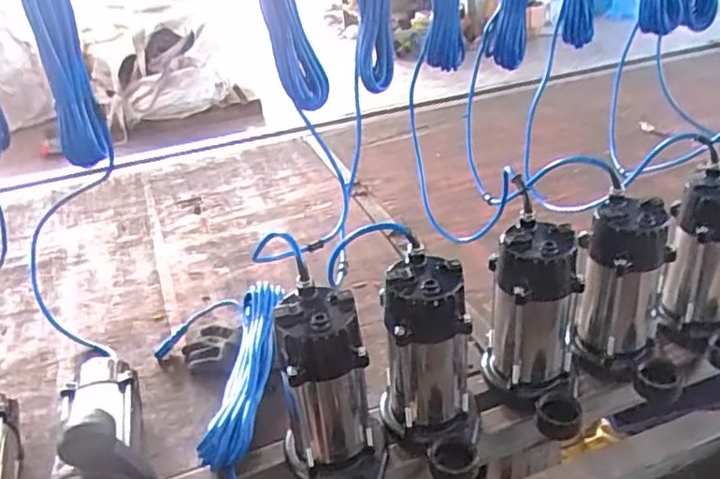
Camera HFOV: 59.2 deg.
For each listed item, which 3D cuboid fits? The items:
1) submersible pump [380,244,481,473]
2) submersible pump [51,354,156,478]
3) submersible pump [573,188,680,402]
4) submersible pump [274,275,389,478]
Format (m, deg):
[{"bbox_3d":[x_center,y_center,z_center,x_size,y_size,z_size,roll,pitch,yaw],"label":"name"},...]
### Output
[{"bbox_3d":[0.081,0.147,0.728,0.114,0.231,0.137,-4,31,3],"label":"submersible pump"},{"bbox_3d":[-0.304,0.220,0.761,0.117,0.157,0.236,-10,31,-8],"label":"submersible pump"},{"bbox_3d":[0.339,0.072,0.798,0.118,0.219,0.119,1,32,11],"label":"submersible pump"},{"bbox_3d":[-0.030,0.181,0.703,0.113,0.240,0.132,-13,32,-12],"label":"submersible pump"}]

